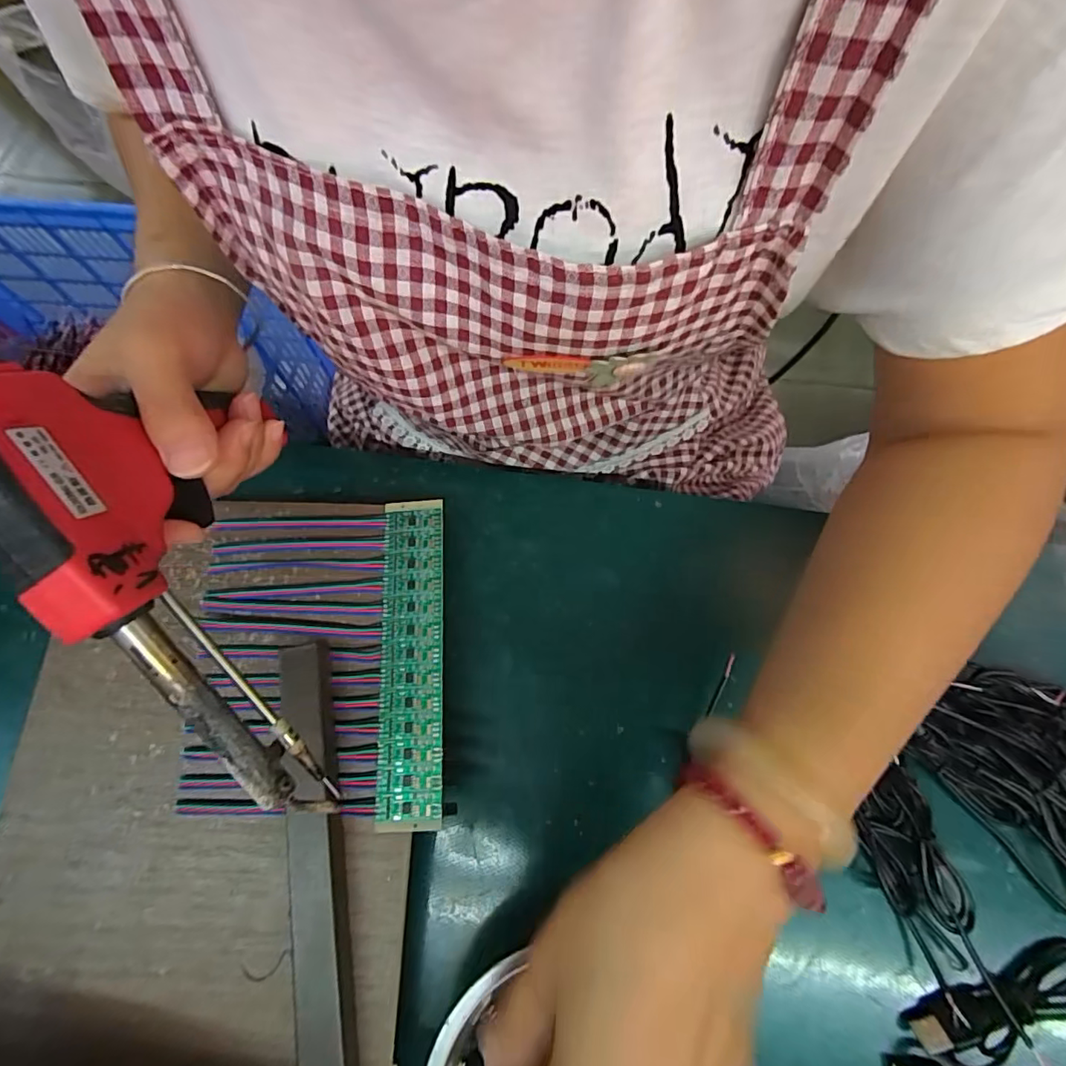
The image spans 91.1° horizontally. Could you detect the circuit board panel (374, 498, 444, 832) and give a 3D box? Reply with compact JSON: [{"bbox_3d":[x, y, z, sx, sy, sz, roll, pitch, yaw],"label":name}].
[{"bbox_3d":[-0.063,0.062,0.272,0.032,0.004,0.164,-4,73,3],"label":"circuit board panel"}]

